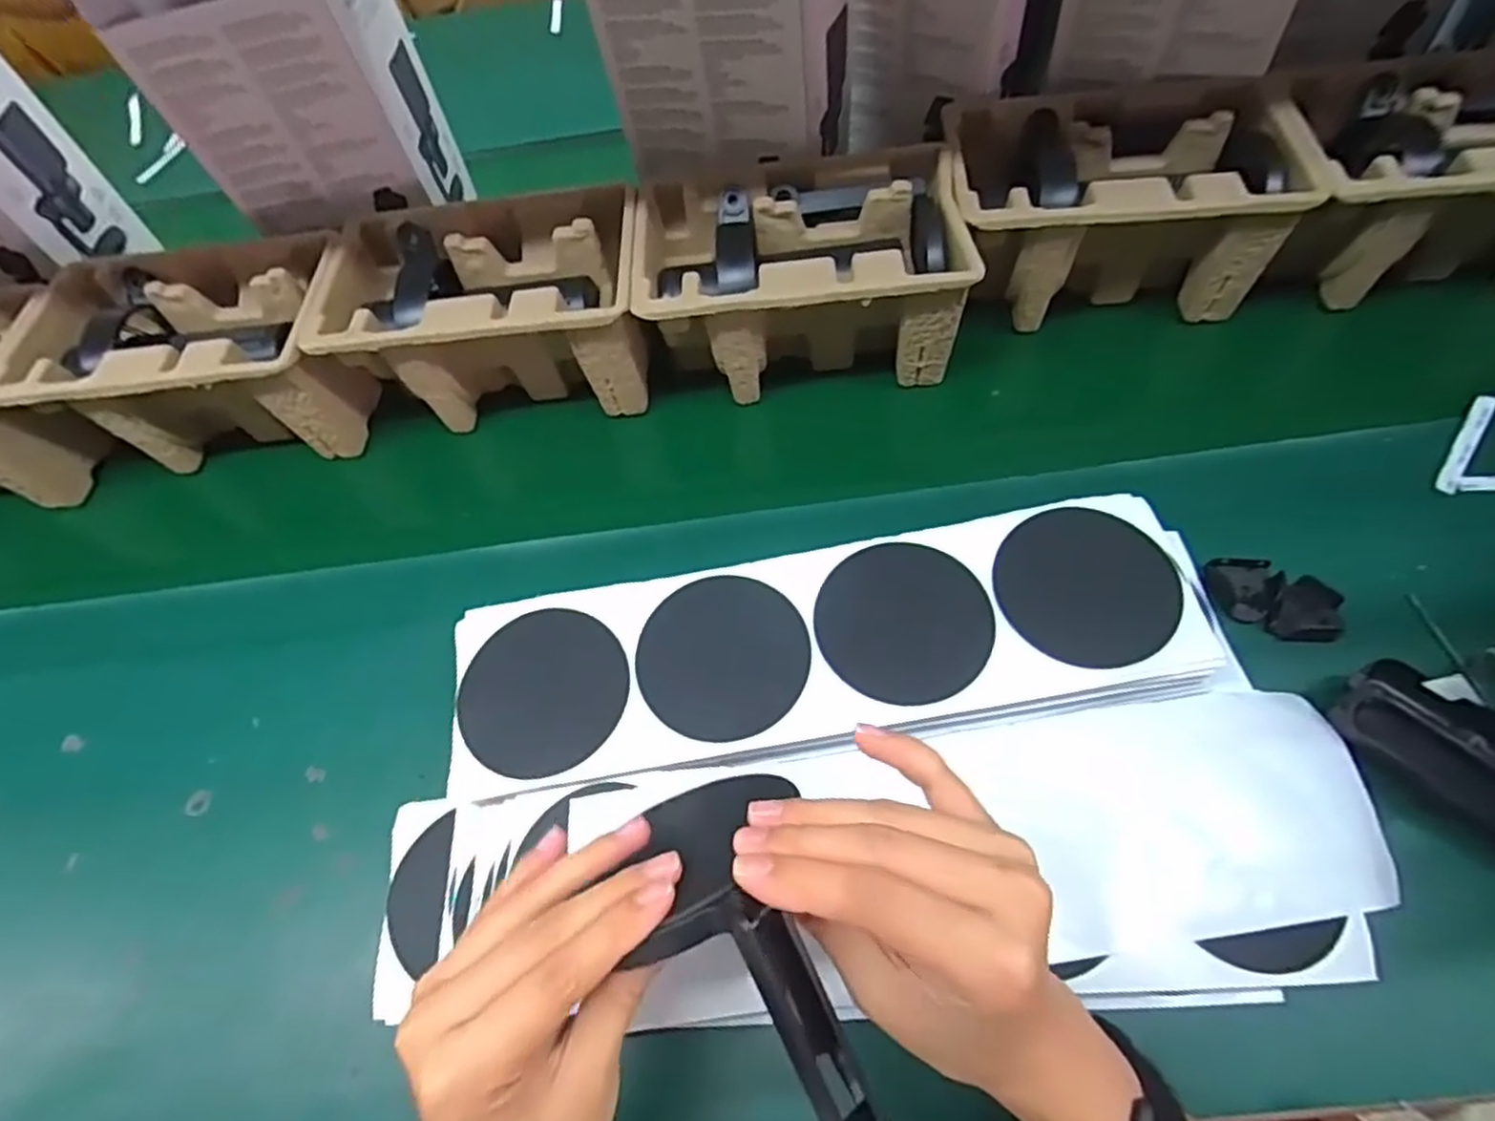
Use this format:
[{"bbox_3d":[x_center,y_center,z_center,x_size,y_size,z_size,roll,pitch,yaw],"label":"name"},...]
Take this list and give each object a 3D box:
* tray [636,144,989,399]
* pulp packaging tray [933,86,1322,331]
[{"bbox_3d":[0.037,-0.204,0.533,0.217,0.101,0.144,-1,59,4],"label":"tray"},{"bbox_3d":[0.260,-0.258,0.539,0.220,0.102,0.148,2,60,6],"label":"pulp packaging tray"}]

